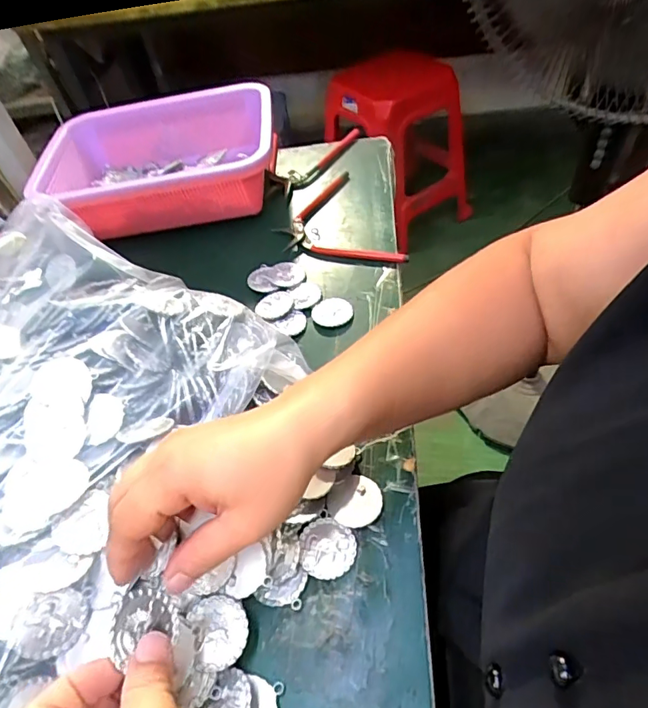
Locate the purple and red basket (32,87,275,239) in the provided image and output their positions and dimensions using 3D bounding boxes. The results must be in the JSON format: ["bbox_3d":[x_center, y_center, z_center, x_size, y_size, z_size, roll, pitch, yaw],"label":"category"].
[{"bbox_3d":[-0.185,-0.227,0.563,0.255,0.087,0.180,-7,50,5],"label":"purple and red basket"}]

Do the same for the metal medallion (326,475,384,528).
[{"bbox_3d":[0.021,0.100,0.330,0.037,0.007,0.036,-6,44,6],"label":"metal medallion"}]

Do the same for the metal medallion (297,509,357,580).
[{"bbox_3d":[0.002,0.125,0.311,0.036,0.006,0.037,-5,50,6],"label":"metal medallion"}]

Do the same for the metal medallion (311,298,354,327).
[{"bbox_3d":[0.008,-0.039,0.449,0.038,0.007,0.037,-5,50,6],"label":"metal medallion"}]

